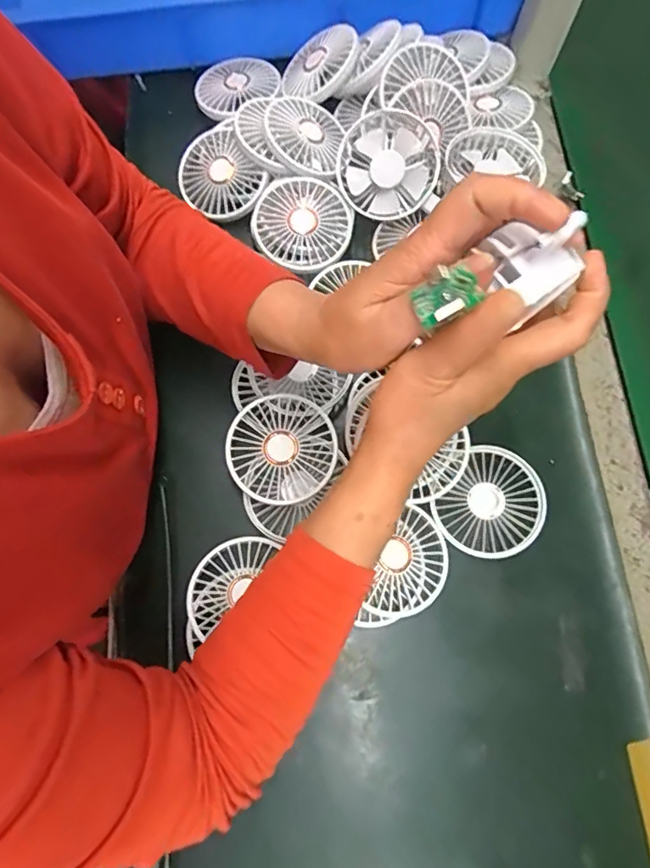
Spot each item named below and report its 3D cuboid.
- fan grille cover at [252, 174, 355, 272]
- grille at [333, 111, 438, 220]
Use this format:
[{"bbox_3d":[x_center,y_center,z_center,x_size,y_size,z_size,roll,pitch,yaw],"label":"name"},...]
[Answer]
[{"bbox_3d":[-0.020,-0.190,0.457,0.086,0.015,0.082,36,76,9],"label":"fan grille cover"},{"bbox_3d":[0.056,-0.242,0.463,0.087,0.031,0.084,42,106,-5],"label":"grille"}]

